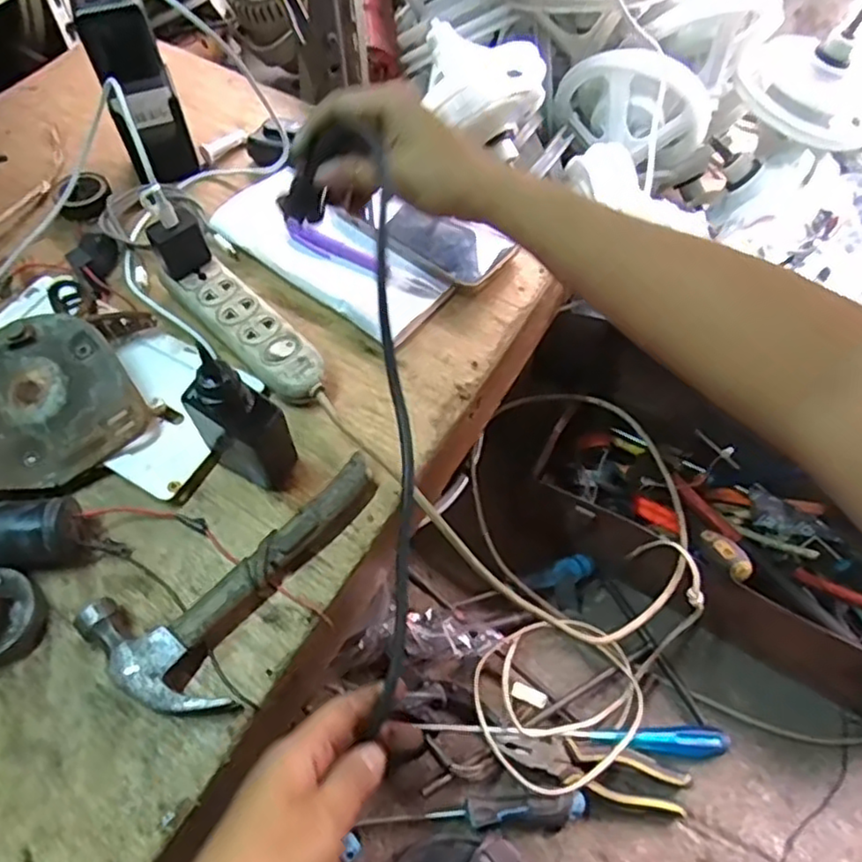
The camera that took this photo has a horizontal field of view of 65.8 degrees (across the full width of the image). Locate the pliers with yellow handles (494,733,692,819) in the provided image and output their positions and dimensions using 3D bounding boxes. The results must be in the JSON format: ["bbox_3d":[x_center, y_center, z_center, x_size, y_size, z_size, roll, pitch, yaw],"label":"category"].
[{"bbox_3d":[0.162,0.335,0.665,0.190,0.014,0.051,22,72,-1],"label":"pliers with yellow handles"}]

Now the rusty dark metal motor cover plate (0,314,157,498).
[{"bbox_3d":[-0.283,-0.021,0.482,0.124,0.008,0.129,-36,76,-5],"label":"rusty dark metal motor cover plate"}]

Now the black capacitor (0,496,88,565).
[{"bbox_3d":[-0.264,0.068,0.437,0.058,0.032,0.040,-12,61,-8],"label":"black capacitor"}]

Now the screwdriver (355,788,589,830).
[{"bbox_3d":[0.045,0.365,0.647,0.208,0.035,0.032,2,60,0],"label":"screwdriver"}]

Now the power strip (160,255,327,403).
[{"bbox_3d":[-0.145,-0.081,0.530,0.047,0.030,0.166,-40,68,-22],"label":"power strip"}]

